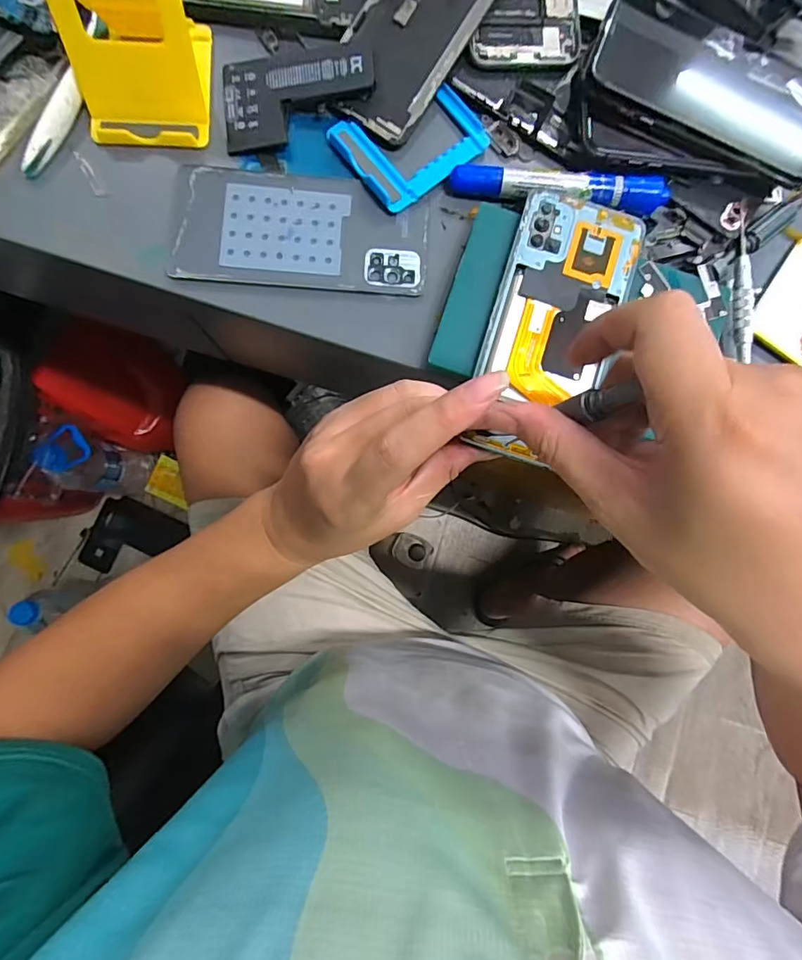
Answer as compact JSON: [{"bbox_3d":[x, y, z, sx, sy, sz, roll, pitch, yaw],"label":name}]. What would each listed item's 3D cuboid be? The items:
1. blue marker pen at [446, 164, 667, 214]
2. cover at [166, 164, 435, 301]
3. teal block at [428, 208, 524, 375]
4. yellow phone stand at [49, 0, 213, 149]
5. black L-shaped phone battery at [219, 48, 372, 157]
[{"bbox_3d":[0.100,-0.182,0.303,0.136,0.020,0.022,3,84,-3],"label":"blue marker pen"},{"bbox_3d":[-0.062,-0.156,0.302,0.155,0.007,0.072,3,84,-3],"label":"cover"},{"bbox_3d":[0.045,-0.115,0.296,0.029,0.021,0.104,19,84,-2],"label":"teal block"},{"bbox_3d":[-0.154,-0.249,0.280,0.070,0.048,0.081,1,85,-3],"label":"yellow phone stand"},{"bbox_3d":[-0.064,-0.239,0.301,0.095,0.006,0.056,-5,88,5],"label":"black L-shaped phone battery"}]

